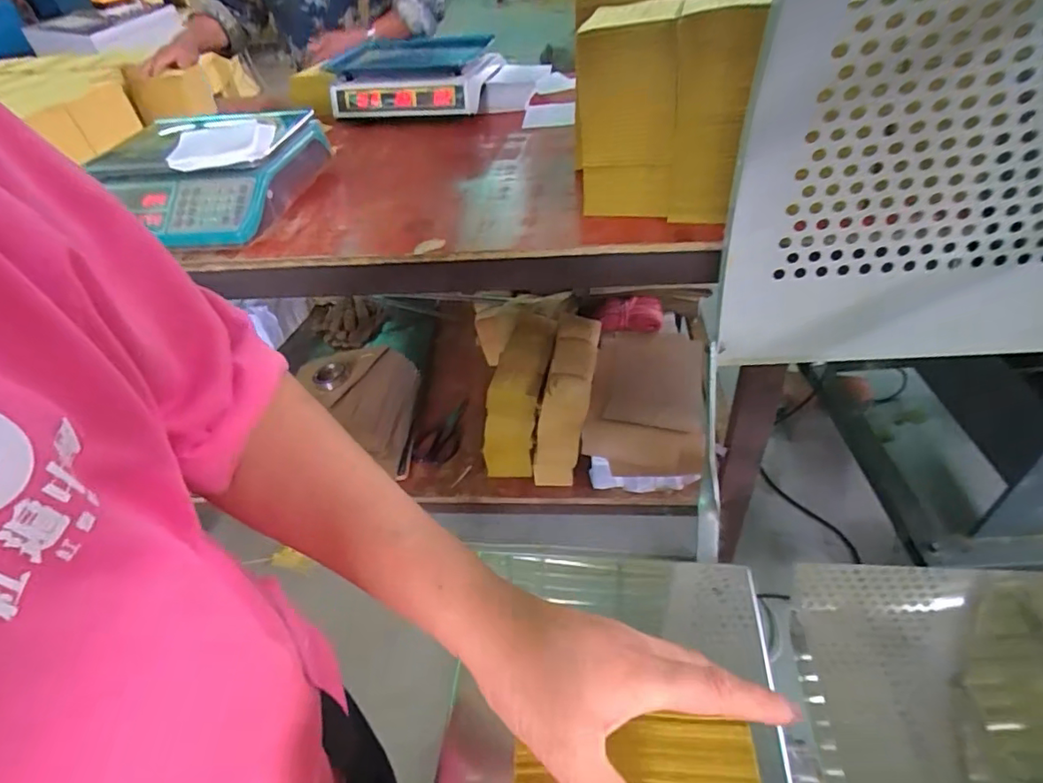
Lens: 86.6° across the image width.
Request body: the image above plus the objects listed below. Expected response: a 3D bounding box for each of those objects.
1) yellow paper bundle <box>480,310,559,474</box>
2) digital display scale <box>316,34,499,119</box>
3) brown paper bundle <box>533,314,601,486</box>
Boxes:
[{"bbox_3d":[0.009,-0.010,1.136,0.112,0.210,0.310,5,45,13],"label":"yellow paper bundle"},{"bbox_3d":[-0.221,-0.670,1.172,0.314,0.087,0.280,7,45,14],"label":"digital display scale"},{"bbox_3d":[0.094,0.006,1.091,0.099,0.210,0.278,4,45,11],"label":"brown paper bundle"}]

